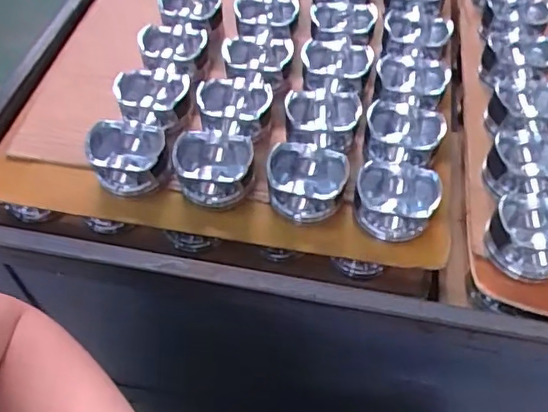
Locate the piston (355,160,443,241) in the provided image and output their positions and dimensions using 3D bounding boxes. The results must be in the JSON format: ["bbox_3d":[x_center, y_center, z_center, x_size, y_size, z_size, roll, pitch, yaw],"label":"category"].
[{"bbox_3d":[0.123,-0.006,0.572,0.081,0.052,0.068,10,53,7],"label":"piston"}]

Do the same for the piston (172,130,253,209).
[{"bbox_3d":[-0.063,-0.040,0.590,0.083,0.046,0.065,0,53,-1],"label":"piston"}]

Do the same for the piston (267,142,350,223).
[{"bbox_3d":[0.034,-0.026,0.583,0.078,0.051,0.065,3,53,2],"label":"piston"}]

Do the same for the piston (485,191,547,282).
[{"bbox_3d":[0.251,0.029,0.543,0.081,0.065,0.070,19,55,14],"label":"piston"}]

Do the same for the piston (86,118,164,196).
[{"bbox_3d":[-0.155,-0.053,0.594,0.081,0.048,0.067,-3,53,-3],"label":"piston"}]

